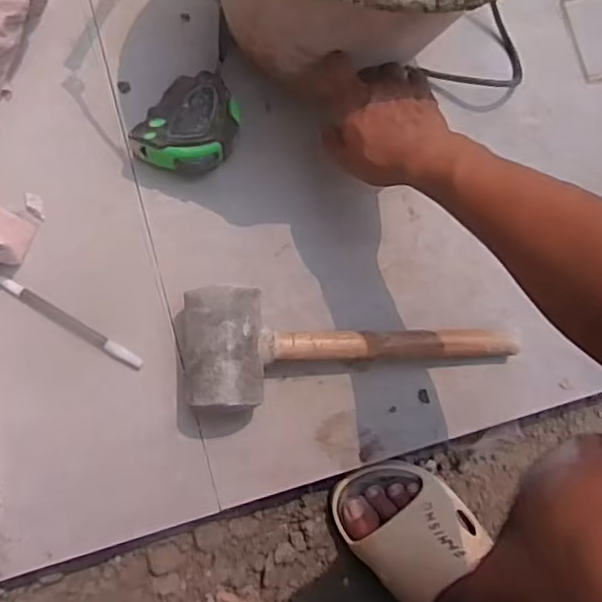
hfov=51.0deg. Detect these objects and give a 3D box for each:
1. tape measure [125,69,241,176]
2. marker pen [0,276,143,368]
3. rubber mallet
[{"bbox_3d":[-0.099,-0.159,0.587,0.076,0.046,0.098,38,81,-3],"label":"tape measure"},{"bbox_3d":[-0.206,0.020,0.569,0.144,0.014,0.011,32,81,-4],"label":"marker pen"},{"bbox_3d":[0.052,0.042,0.573,0.314,0.068,0.105,-1,84,-8],"label":"rubber mallet"}]

